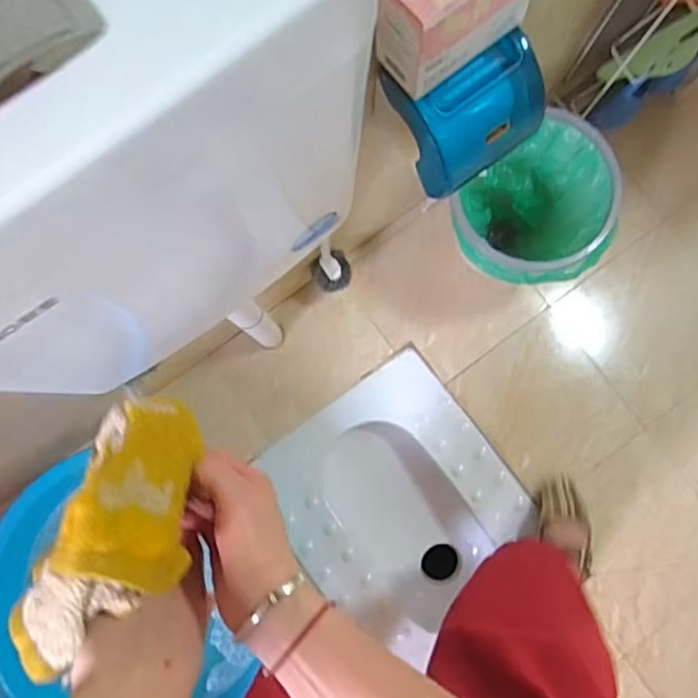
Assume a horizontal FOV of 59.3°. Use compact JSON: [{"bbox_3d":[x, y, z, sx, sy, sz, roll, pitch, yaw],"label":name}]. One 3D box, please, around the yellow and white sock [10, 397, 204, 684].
[{"bbox_3d":[-0.134,0.109,0.360,0.080,0.096,0.160,19,86,4],"label":"yellow and white sock"}]

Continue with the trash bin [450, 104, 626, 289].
[{"bbox_3d":[0.311,-0.208,1.083,0.250,0.275,0.223,-41,84,-6],"label":"trash bin"}]

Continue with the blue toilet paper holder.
[{"bbox_3d":[0.126,-0.251,0.652,0.147,0.107,0.110,-30,83,-4],"label":"blue toilet paper holder"}]

